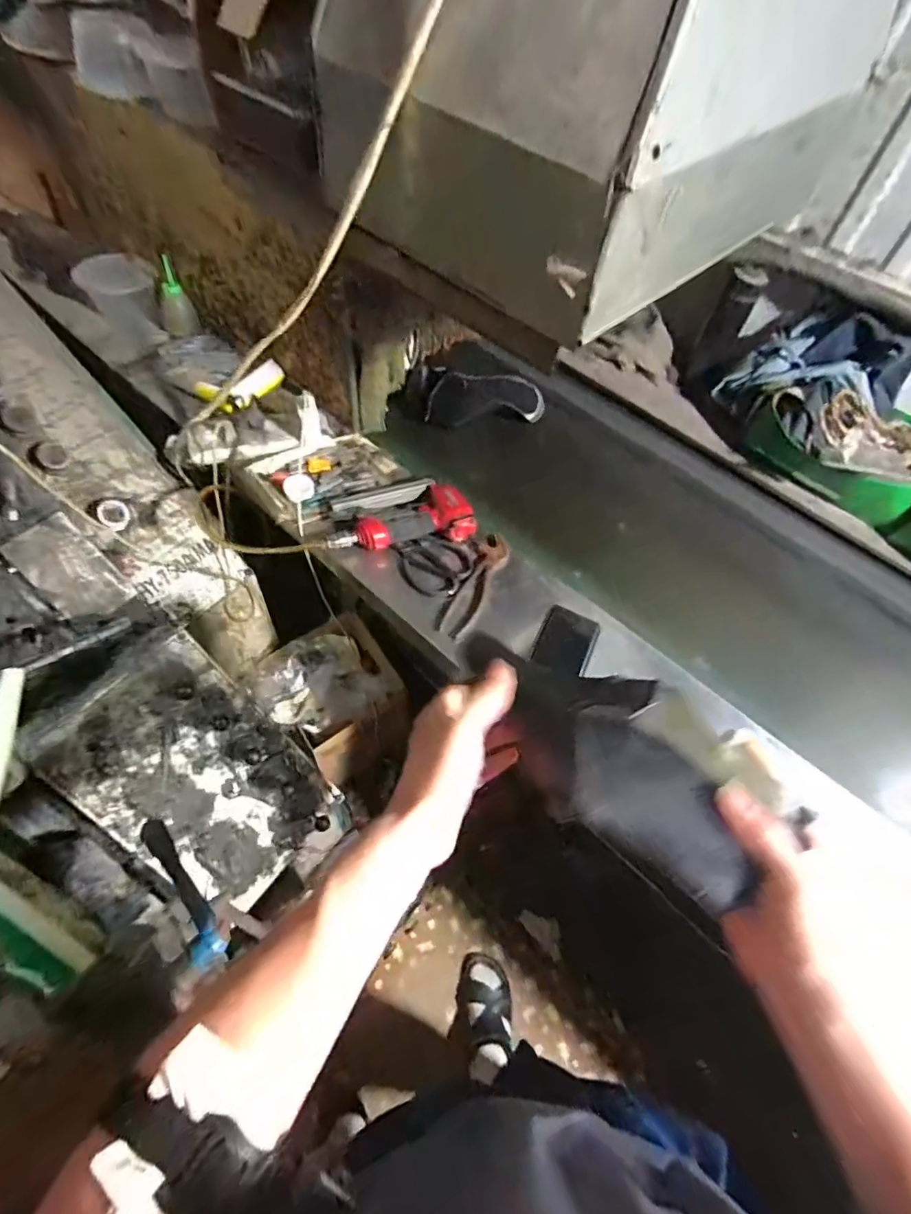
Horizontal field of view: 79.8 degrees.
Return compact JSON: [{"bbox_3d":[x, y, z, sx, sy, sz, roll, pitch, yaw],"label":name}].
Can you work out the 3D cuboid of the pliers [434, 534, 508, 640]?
[{"bbox_3d":[0.032,-0.039,0.826,0.044,0.013,0.199,26,59,11],"label":"pliers"}]

